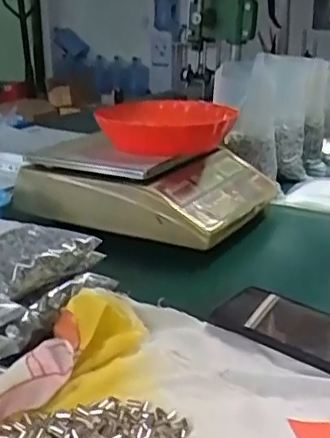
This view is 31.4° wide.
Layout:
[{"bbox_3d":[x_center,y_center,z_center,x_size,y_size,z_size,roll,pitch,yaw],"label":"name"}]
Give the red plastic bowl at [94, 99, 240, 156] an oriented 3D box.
[{"bbox_3d":[0.012,-0.137,0.903,0.187,0.072,0.187,1,20,0],"label":"red plastic bowl"}]

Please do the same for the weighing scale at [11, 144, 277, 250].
[{"bbox_3d":[-0.026,-0.056,0.912,0.315,0.083,0.315,11,22,25],"label":"weighing scale"}]

